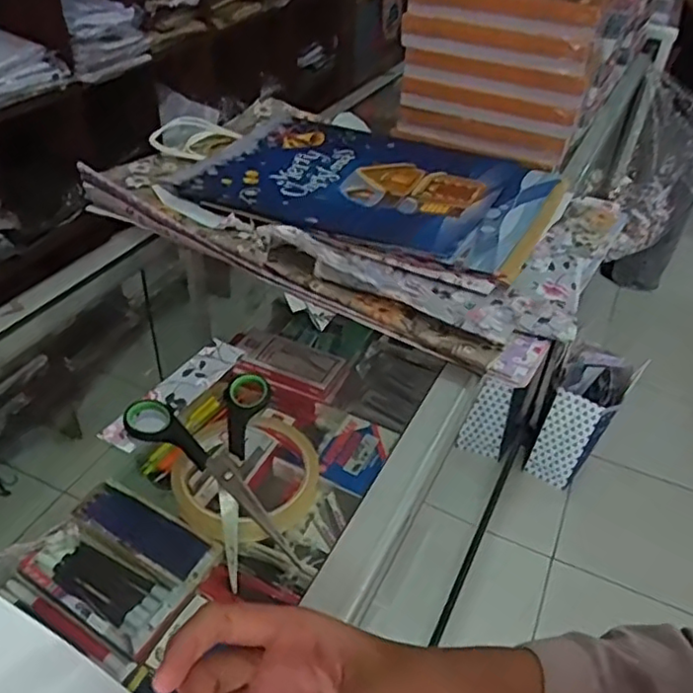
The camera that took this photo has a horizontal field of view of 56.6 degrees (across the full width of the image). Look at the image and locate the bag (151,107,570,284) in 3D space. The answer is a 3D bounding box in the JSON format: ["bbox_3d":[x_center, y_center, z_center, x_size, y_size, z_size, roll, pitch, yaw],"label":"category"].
[{"bbox_3d":[0.002,-0.207,0.739,0.462,0.018,0.275,21,42,18],"label":"bag"}]

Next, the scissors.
[{"bbox_3d":[-0.078,0.079,0.411,0.097,0.010,0.151,-13,43,-21],"label":"scissors"}]

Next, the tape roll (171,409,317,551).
[{"bbox_3d":[-0.066,0.083,0.420,0.102,0.018,0.091,33,47,29],"label":"tape roll"}]

